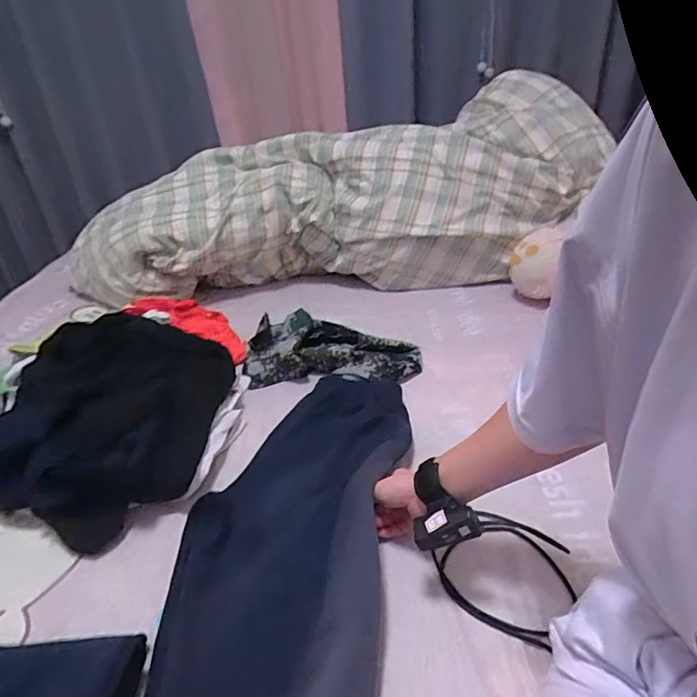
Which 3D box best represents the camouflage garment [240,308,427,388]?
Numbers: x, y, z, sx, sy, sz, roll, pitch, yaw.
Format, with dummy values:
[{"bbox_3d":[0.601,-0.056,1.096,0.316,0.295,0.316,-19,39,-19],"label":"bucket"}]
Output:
[{"bbox_3d":[-0.030,-0.002,0.987,0.343,0.068,0.206,2,32,11],"label":"camouflage garment"}]

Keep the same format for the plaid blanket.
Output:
[{"bbox_3d":[-0.042,-0.373,1.283,1.381,0.368,0.373,-6,32,-2],"label":"plaid blanket"}]

